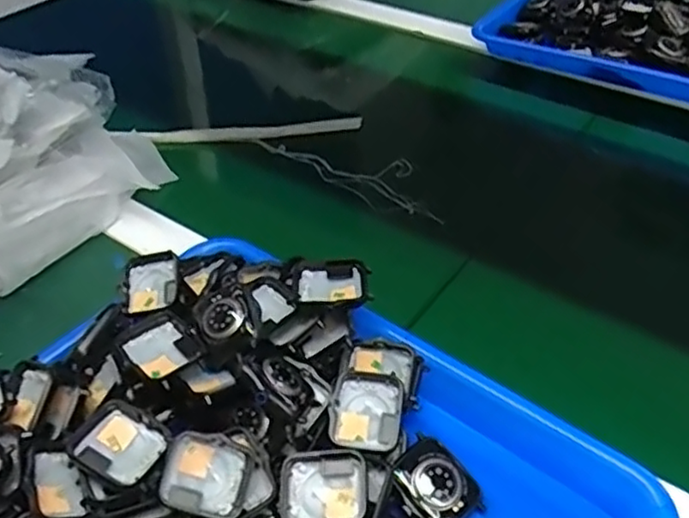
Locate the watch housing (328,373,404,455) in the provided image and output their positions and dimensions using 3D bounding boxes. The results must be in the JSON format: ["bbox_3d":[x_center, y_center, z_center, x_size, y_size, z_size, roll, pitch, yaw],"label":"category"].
[{"bbox_3d":[0.012,0.082,0.353,0.037,0.014,0.043,2,43,7],"label":"watch housing"}]

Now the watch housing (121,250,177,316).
[{"bbox_3d":[-0.126,0.017,0.431,0.035,0.011,0.040,-2,73,-1],"label":"watch housing"}]

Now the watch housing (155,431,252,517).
[{"bbox_3d":[-0.068,0.107,0.330,0.043,0.009,0.035,23,67,-14],"label":"watch housing"}]

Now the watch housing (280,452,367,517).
[{"bbox_3d":[-0.010,0.115,0.332,0.042,0.013,0.035,-3,42,2],"label":"watch housing"}]

